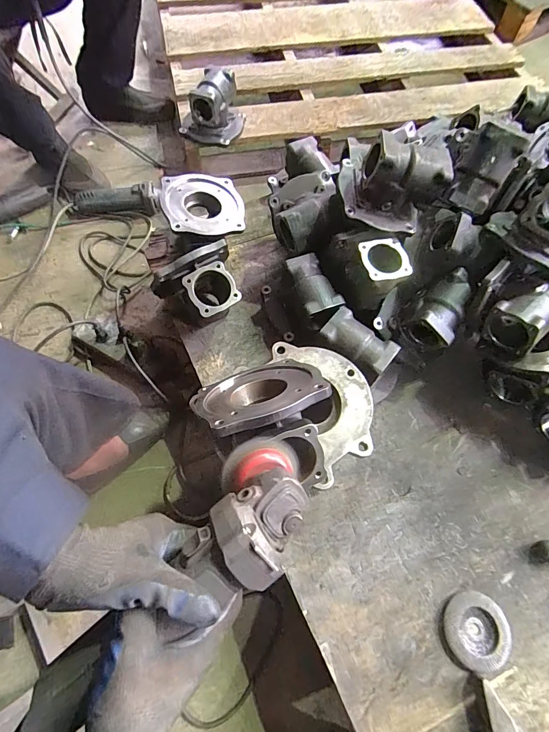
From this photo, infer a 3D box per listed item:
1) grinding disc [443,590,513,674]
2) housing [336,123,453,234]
[{"bbox_3d":[0.291,0.379,0.539,0.092,0.013,0.091,1,66,-2],"label":"grinding disc"},{"bbox_3d":[0.203,-0.306,0.627,0.182,0.116,0.127,9,66,1],"label":"housing"}]

